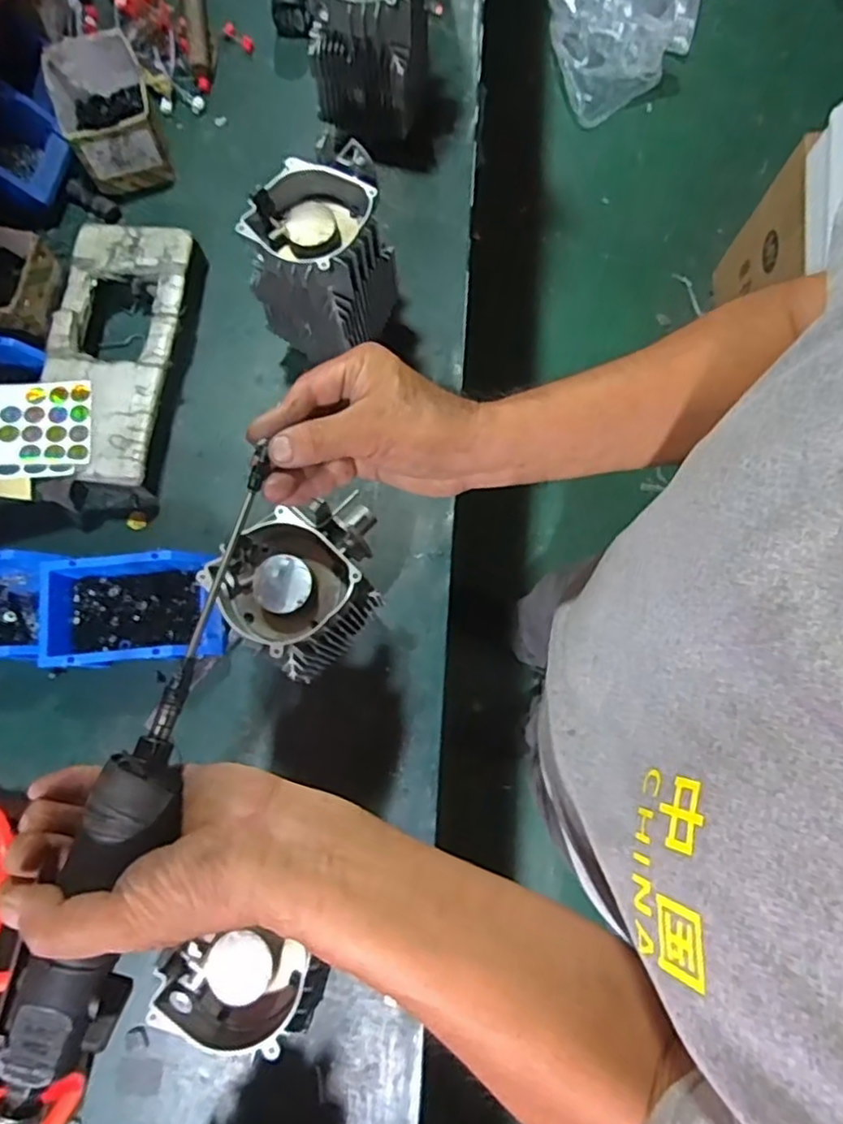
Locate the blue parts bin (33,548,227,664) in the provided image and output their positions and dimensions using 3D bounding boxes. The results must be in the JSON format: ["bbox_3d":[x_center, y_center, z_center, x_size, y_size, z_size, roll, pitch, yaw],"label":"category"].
[{"bbox_3d":[-0.320,0.054,0.714,0.184,0.077,0.116,-5,78,0],"label":"blue parts bin"}]

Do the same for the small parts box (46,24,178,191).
[{"bbox_3d":[-0.413,-0.587,0.849,0.114,0.100,0.161,-20,78,-3],"label":"small parts box"}]

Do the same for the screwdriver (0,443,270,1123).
[{"bbox_3d":[-0.145,0.114,0.331,0.050,0.034,0.375,14,73,4],"label":"screwdriver"}]

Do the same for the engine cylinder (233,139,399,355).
[{"bbox_3d":[-0.106,-0.323,0.733,0.124,0.213,0.137,23,79,6],"label":"engine cylinder"}]

